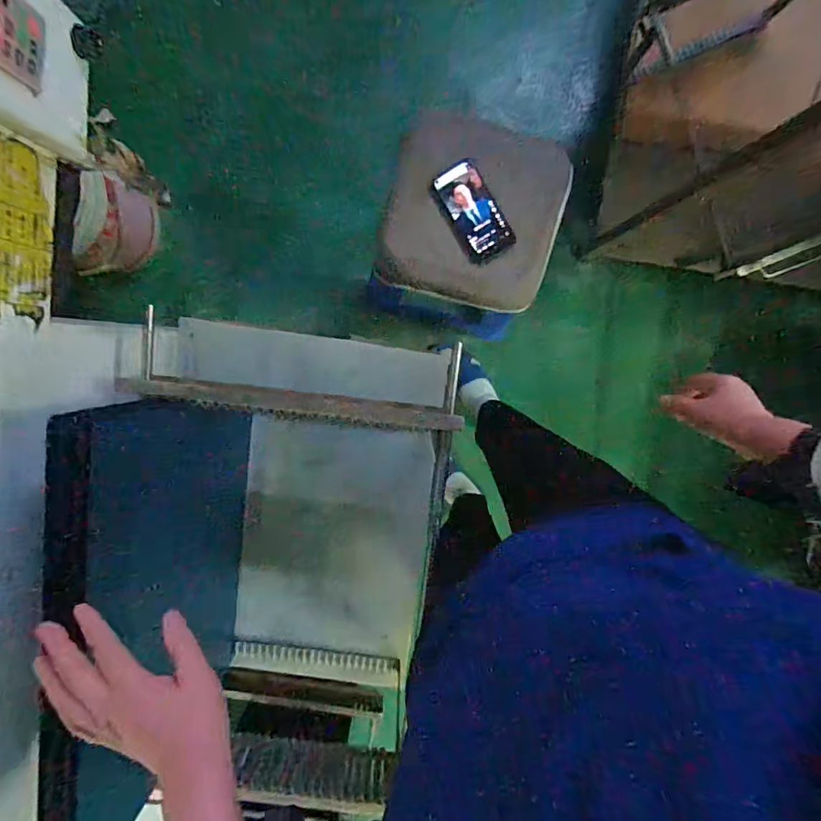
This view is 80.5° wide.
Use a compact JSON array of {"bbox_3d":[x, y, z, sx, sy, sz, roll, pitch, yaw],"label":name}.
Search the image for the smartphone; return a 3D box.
[{"bbox_3d":[0.108,-0.337,0.821,0.085,0.014,0.160,-29,96,3],"label":"smartphone"}]

